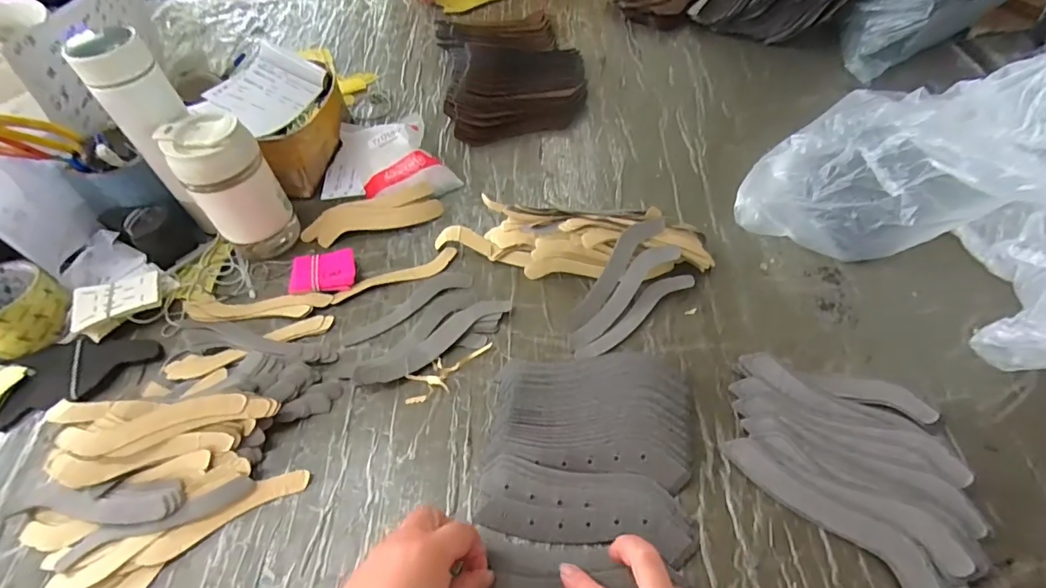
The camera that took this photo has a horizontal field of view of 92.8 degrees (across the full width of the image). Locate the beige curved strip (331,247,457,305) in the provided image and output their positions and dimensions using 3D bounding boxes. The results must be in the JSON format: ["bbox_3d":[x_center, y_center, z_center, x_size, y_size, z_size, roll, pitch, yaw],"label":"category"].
[{"bbox_3d":[-0.143,-0.019,0.564,0.145,0.006,0.026,-24,54,-13],"label":"beige curved strip"}]

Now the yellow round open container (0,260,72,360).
[{"bbox_3d":[-0.542,0.013,0.526,0.089,0.070,0.086,-3,52,3],"label":"yellow round open container"}]

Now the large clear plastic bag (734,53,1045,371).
[{"bbox_3d":[0.422,-0.117,0.455,0.253,0.213,0.355,-36,58,-21],"label":"large clear plastic bag"}]

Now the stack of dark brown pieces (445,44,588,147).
[{"bbox_3d":[-0.009,-0.298,0.726,0.206,0.065,0.148,-3,52,3],"label":"stack of dark brown pieces"}]

